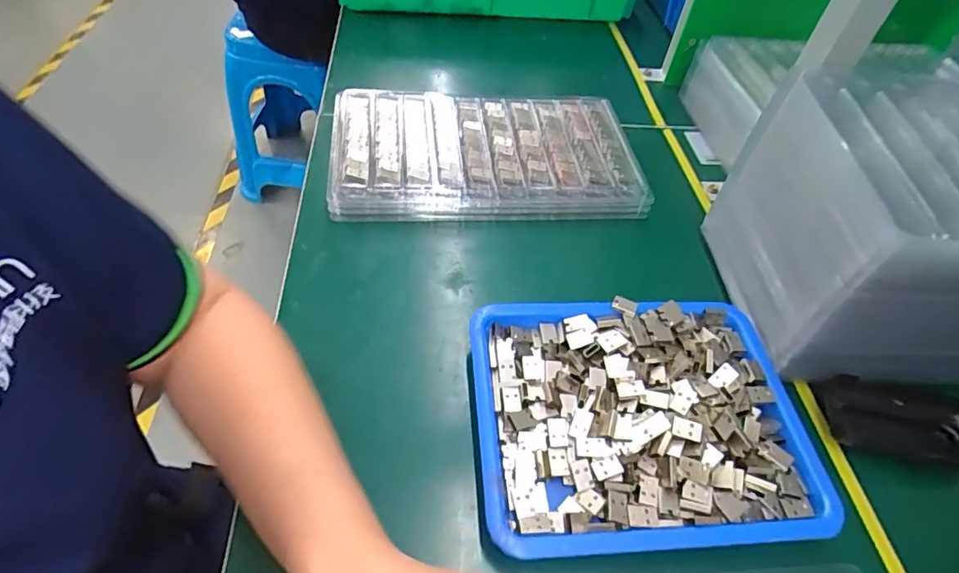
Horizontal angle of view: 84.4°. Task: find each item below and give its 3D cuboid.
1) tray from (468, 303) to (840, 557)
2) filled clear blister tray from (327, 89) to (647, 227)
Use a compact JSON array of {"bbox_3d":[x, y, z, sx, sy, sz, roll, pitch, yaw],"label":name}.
[{"bbox_3d":[0.108,0.084,0.355,0.216,0.030,0.167,-1,51,-6],"label":"tray"},{"bbox_3d":[0.007,-0.136,0.530,0.296,0.043,0.168,-1,51,-6],"label":"filled clear blister tray"}]

